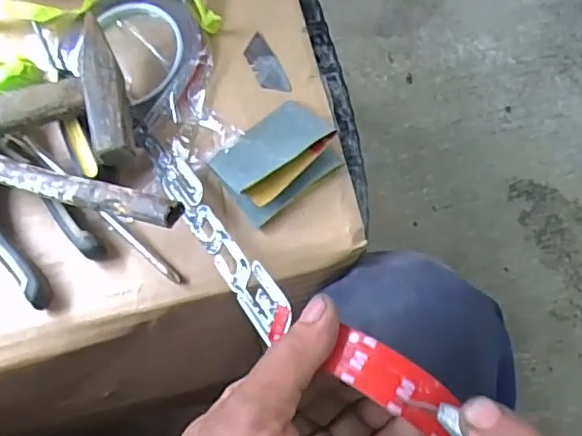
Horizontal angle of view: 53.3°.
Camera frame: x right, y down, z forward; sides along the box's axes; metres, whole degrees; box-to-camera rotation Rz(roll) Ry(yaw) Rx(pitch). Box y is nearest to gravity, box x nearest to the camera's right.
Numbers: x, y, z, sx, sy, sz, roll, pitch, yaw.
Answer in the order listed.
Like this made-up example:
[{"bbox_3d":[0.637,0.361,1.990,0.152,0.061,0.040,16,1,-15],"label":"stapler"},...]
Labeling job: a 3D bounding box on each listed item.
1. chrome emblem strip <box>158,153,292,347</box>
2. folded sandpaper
[{"bbox_3d":[-0.041,0.010,0.327,0.021,0.005,0.141,-33,56,-10],"label":"chrome emblem strip"},{"bbox_3d":[-0.009,-0.039,0.359,0.074,0.017,0.056,-38,73,-11],"label":"folded sandpaper"}]

